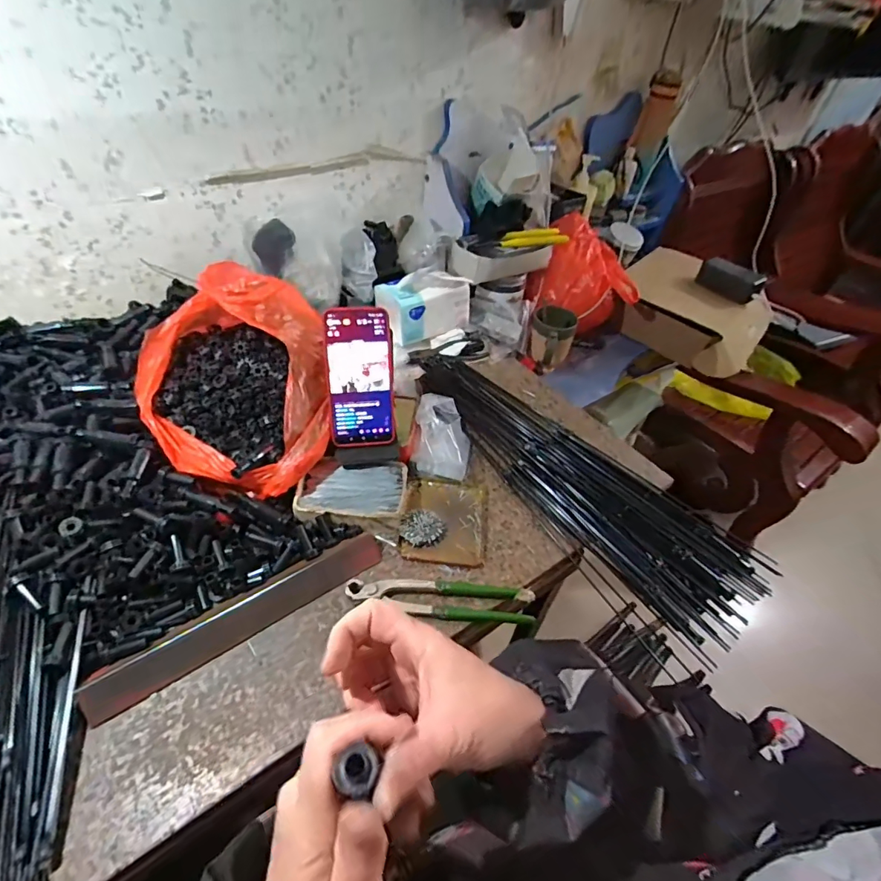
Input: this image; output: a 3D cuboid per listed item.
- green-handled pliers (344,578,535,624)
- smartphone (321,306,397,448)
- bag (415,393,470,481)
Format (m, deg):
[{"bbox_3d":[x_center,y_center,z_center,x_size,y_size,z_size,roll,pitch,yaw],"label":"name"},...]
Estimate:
[{"bbox_3d":[0.001,0.167,0.486,0.197,0.019,0.041,4,44,1],"label":"green-handled pliers"},{"bbox_3d":[-0.096,-0.074,0.547,0.080,0.163,0.006,-5,16,-12],"label":"smartphone"},{"bbox_3d":[0.004,-0.002,0.624,0.072,0.071,0.115,6,44,2],"label":"bag"}]

